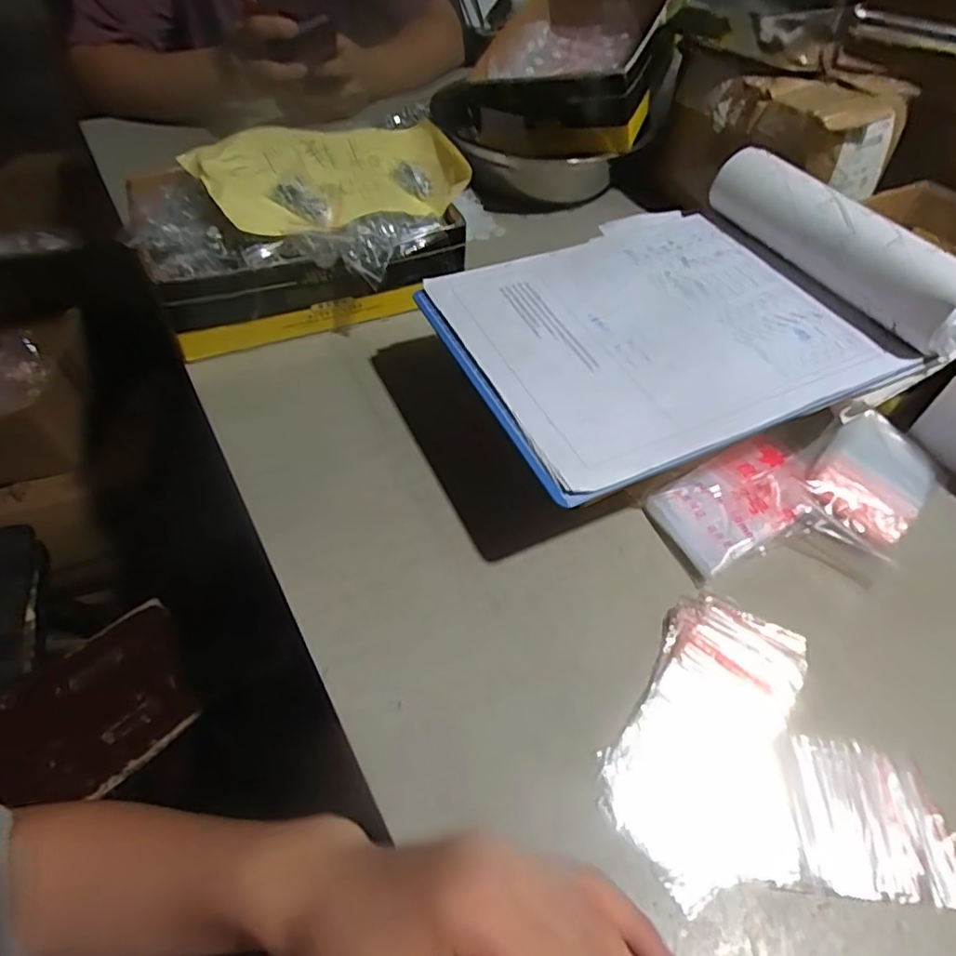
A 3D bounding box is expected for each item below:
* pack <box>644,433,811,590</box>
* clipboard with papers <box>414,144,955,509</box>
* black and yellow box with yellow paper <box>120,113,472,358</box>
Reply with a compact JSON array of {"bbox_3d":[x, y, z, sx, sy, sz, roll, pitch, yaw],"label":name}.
[{"bbox_3d":[0.174,0.018,0.412,0.113,0.021,0.068,-22,54,-20],"label":"pack"},{"bbox_3d":[0.133,-0.124,0.413,0.309,0.051,0.235,-22,54,-14],"label":"clipboard with papers"},{"bbox_3d":[-0.147,-0.213,0.530,0.274,0.118,0.210,-9,51,-9],"label":"black and yellow box with yellow paper"}]

